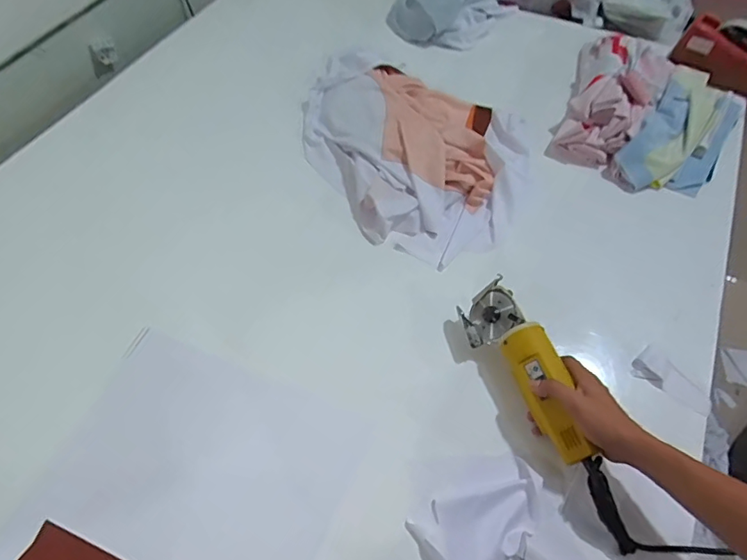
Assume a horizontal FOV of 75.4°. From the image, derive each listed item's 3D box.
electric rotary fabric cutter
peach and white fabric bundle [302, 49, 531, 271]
[{"bbox_3d":[0.219,0.150,0.599,0.085,0.060,0.337,-17,62,-13],"label":"electric rotary fabric cutter"},{"bbox_3d":[0.060,-0.265,0.915,0.373,0.072,0.520,-36,63,-20],"label":"peach and white fabric bundle"}]

